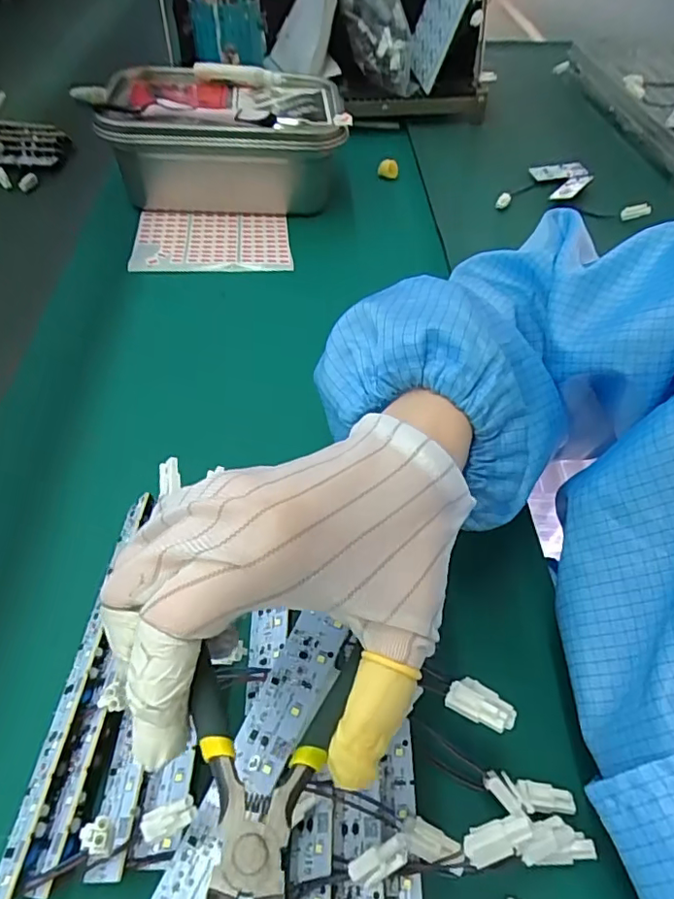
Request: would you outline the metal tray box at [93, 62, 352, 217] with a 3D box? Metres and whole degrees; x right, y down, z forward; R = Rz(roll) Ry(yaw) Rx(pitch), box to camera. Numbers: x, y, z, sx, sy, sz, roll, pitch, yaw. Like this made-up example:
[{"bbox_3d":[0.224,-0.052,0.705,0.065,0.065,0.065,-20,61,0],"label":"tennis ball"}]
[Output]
[{"bbox_3d":[-0.110,-0.317,0.577,0.235,0.110,0.157,2,50,1],"label":"metal tray box"}]

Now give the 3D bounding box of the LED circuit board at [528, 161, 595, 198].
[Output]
[{"bbox_3d":[0.258,-0.303,0.614,0.063,0.011,0.071,-13,52,-12],"label":"LED circuit board"}]

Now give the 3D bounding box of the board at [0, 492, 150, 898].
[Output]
[{"bbox_3d":[-0.125,0.101,0.270,0.016,0.007,0.189,3,50,1],"label":"board"}]

